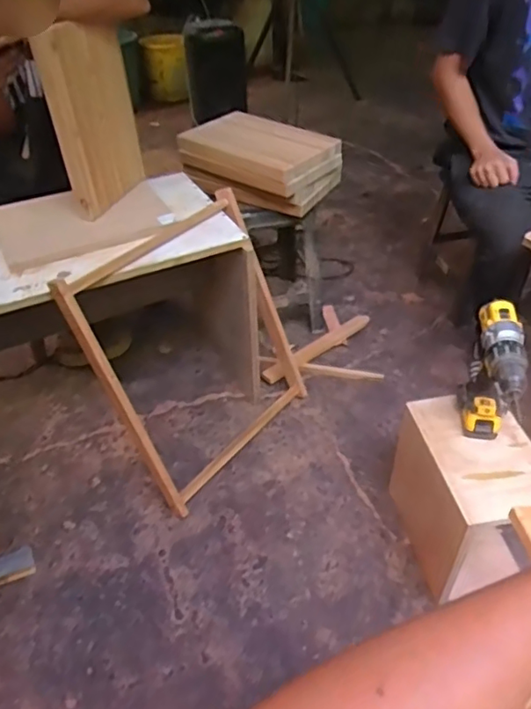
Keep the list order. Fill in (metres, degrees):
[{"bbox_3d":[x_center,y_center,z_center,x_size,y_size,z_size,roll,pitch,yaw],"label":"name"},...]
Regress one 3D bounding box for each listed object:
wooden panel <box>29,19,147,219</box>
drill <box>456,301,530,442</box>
[{"bbox_3d":[-0.345,-0.491,1.179,0.027,0.353,0.237,17,46,20],"label":"wooden panel"},{"bbox_3d":[0.404,0.058,1.004,0.085,0.232,0.184,9,42,12],"label":"drill"}]

